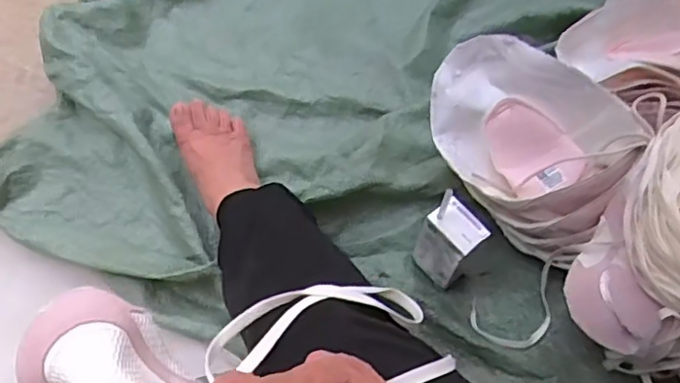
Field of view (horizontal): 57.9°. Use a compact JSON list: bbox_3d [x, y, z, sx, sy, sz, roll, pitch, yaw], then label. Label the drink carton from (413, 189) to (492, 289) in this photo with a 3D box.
[{"bbox_3d":[0.118,0.059,0.679,0.045,0.152,0.059,-39,73,-16],"label":"drink carton"}]

